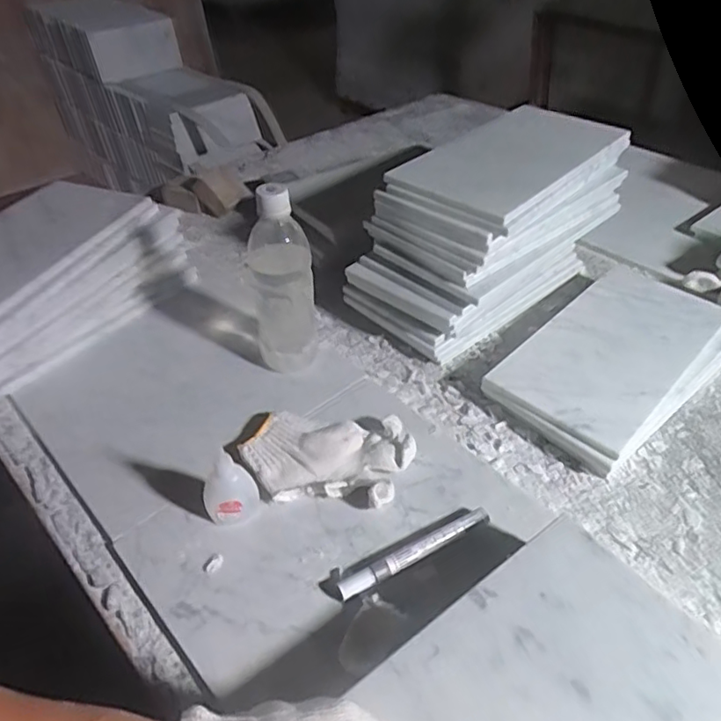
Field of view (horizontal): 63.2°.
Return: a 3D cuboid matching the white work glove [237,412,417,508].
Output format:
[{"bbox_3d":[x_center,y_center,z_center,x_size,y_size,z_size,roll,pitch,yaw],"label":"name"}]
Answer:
[{"bbox_3d":[-0.033,0.090,0.556,0.156,0.030,0.094,9,40,9],"label":"white work glove"}]

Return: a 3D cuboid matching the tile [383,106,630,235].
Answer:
[{"bbox_3d":[0.180,-0.239,0.688,0.151,0.022,0.287,32,52,29],"label":"tile"}]

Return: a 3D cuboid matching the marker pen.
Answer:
[{"bbox_3d":[0.047,0.159,0.487,0.142,0.018,0.016,-19,44,-23],"label":"marker pen"}]

